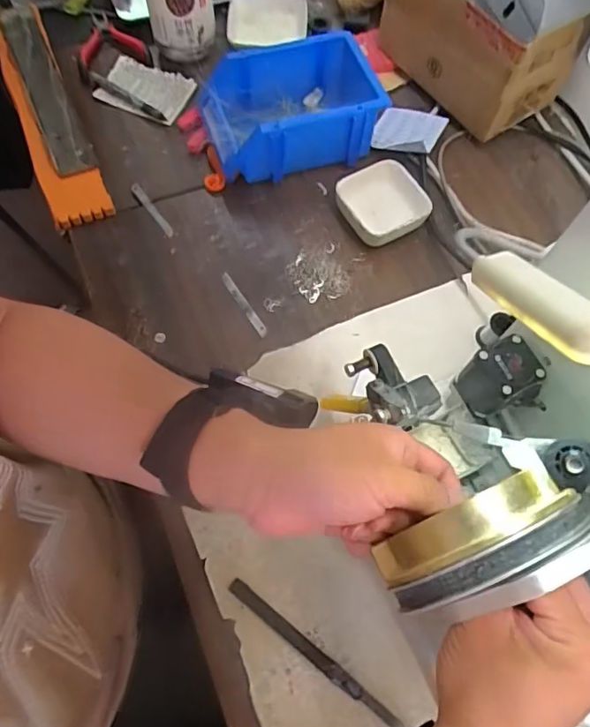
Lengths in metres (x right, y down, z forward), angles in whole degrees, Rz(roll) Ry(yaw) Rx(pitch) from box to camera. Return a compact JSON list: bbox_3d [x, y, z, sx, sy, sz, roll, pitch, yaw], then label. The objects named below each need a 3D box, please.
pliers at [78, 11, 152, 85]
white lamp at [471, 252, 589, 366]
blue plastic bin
[{"bbox_3d":[-0.223,-0.378,0.651,0.084,0.014,0.095,-23,70,-12],"label":"pliers"},{"bbox_3d":[0.108,-0.028,0.243,0.020,0.014,0.086,-17,37,-9],"label":"white lamp"},{"bbox_3d":[-0.004,-0.276,0.600,0.192,0.073,0.125,-19,69,-10],"label":"blue plastic bin"}]

